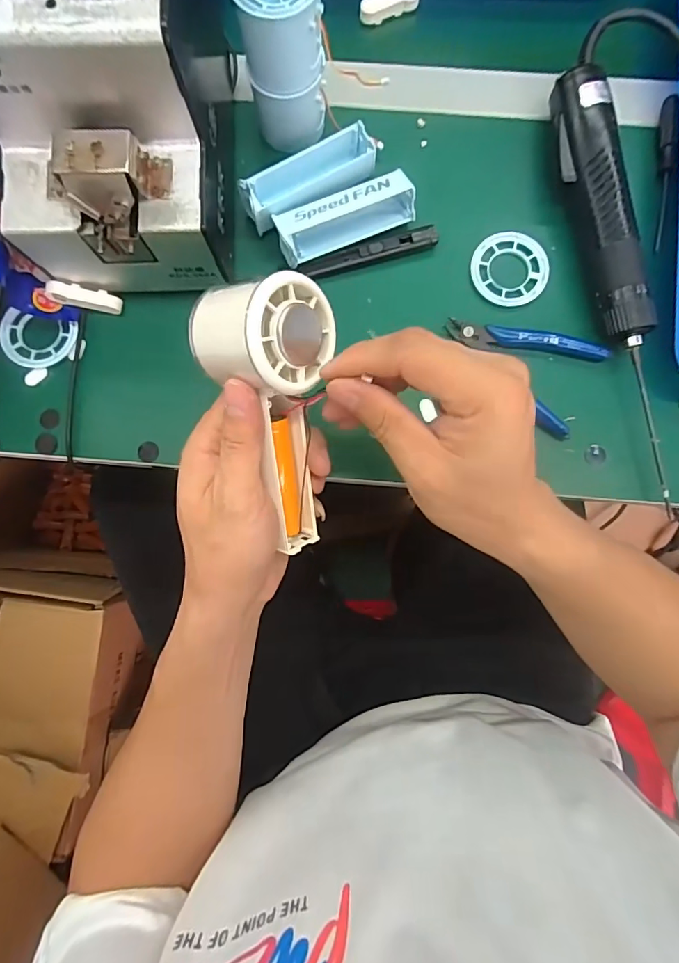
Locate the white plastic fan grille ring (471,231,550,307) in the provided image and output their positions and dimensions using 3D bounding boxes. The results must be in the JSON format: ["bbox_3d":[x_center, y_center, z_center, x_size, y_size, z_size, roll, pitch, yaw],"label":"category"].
[{"bbox_3d":[0.131,-0.162,0.360,0.058,0.005,0.056,0,84,0],"label":"white plastic fan grille ring"}]

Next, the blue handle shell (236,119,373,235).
[{"bbox_3d":[-0.024,-0.225,0.353,0.104,0.031,0.036,-32,85,-3],"label":"blue handle shell"}]

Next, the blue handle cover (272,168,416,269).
[{"bbox_3d":[0.005,-0.194,0.352,0.102,0.028,0.033,-21,84,-2],"label":"blue handle cover"}]

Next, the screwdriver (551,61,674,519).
[{"bbox_3d":[0.199,-0.140,0.339,0.043,0.040,0.324,-8,84,-1],"label":"screwdriver"}]

